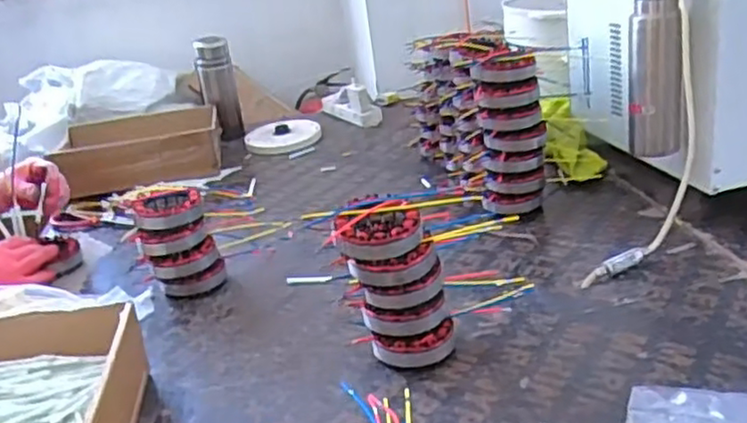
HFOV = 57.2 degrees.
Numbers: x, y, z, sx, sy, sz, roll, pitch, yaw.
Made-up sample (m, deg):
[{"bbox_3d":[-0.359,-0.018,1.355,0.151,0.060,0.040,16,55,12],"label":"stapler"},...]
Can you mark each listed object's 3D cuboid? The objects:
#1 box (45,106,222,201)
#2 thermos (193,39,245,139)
[{"bbox_3d":[-0.446,-0.115,1.335,0.299,0.096,0.227,-13,24,-12],"label":"box"},{"bbox_3d":[-0.328,-0.251,1.465,0.076,0.221,0.069,-13,24,-12],"label":"thermos"}]

